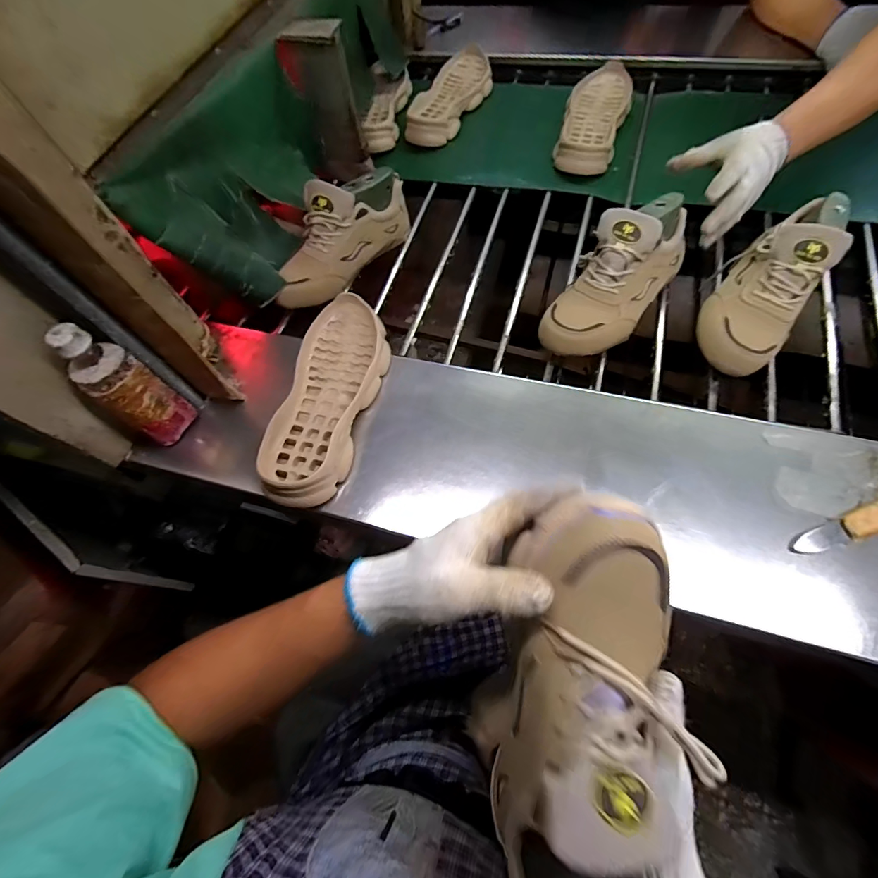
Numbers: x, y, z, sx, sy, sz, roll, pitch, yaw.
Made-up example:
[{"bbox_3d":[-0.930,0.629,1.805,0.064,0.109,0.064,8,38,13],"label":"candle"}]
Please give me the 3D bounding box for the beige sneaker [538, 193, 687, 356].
[{"bbox_3d":[0.243,-0.221,0.569,0.113,0.099,0.271,41,87,18],"label":"beige sneaker"}]

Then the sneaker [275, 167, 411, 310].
[{"bbox_3d":[-0.164,-0.328,0.672,0.082,0.123,0.265,38,73,17],"label":"sneaker"}]

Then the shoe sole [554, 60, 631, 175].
[{"bbox_3d":[0.305,-0.632,0.826,0.112,0.042,0.299,18,68,10],"label":"shoe sole"}]

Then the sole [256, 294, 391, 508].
[{"bbox_3d":[-0.140,-0.061,0.546,0.115,0.054,0.302,9,67,6],"label":"sole"}]

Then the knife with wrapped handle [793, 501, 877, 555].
[{"bbox_3d":[0.441,0.082,0.433,0.162,0.017,0.025,-19,67,-6],"label":"knife with wrapped handle"}]

